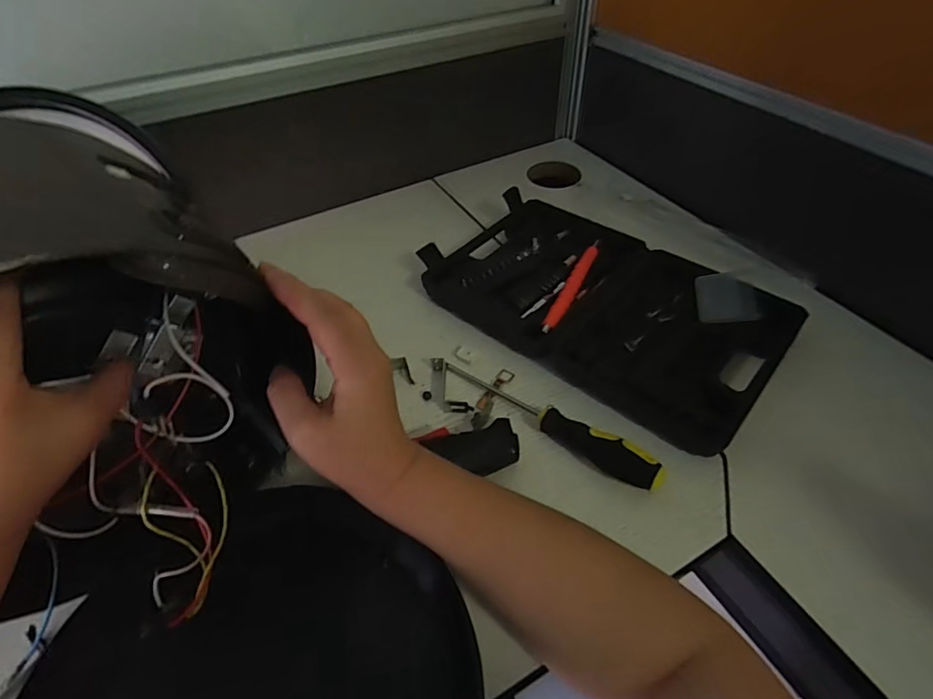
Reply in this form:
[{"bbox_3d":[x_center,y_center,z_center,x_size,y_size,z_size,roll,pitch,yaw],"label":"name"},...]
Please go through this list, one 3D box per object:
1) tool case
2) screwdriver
[{"bbox_3d":[0.139,-0.060,0.522,0.349,0.045,0.223,32,56,28],"label":"tool case"},{"bbox_3d":[0.068,0.055,0.425,0.206,0.037,0.025,31,55,27],"label":"screwdriver"}]

